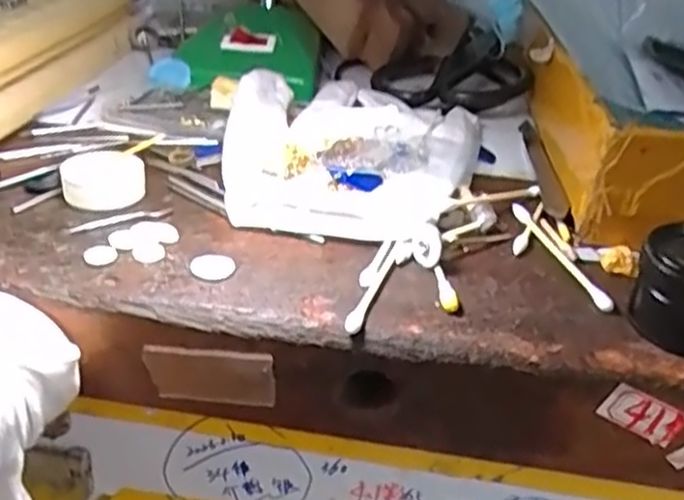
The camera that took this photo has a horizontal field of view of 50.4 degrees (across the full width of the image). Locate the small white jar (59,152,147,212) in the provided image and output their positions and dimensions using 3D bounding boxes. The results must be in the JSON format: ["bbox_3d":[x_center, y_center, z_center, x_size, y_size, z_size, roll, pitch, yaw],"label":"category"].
[{"bbox_3d":[-0.096,-0.029,0.294,0.032,0.016,0.025,-4,30,-15],"label":"small white jar"}]

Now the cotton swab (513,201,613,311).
[{"bbox_3d":[0.083,0.001,0.278,0.008,0.006,0.072,-3,30,-13],"label":"cotton swab"}]

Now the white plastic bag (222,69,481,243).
[{"bbox_3d":[0.004,-0.052,0.343,0.114,0.021,0.155,9,30,8],"label":"white plastic bag"}]

